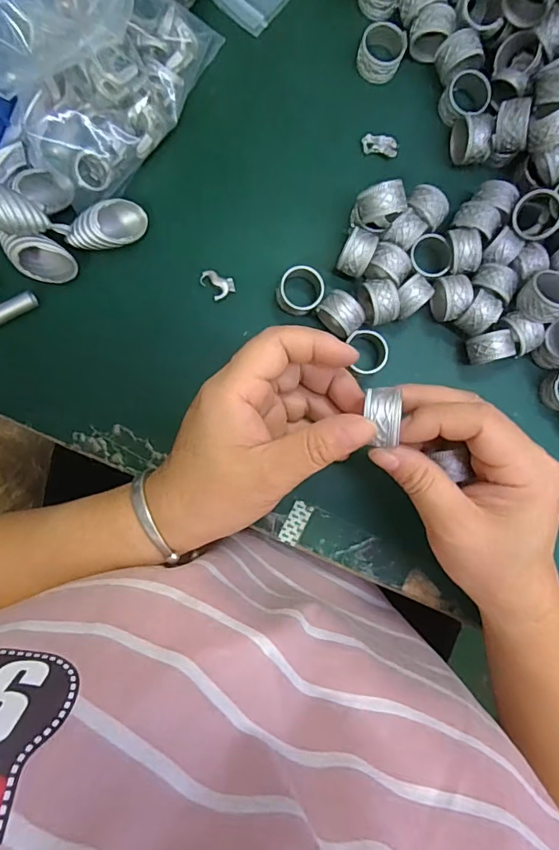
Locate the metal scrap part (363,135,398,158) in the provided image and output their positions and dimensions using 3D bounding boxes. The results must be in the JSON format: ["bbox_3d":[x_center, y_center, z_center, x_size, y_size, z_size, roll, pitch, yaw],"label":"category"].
[{"bbox_3d":[0.065,-0.181,0.308,0.022,0.006,0.011,13,90,-2],"label":"metal scrap part"}]

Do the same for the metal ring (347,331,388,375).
[{"bbox_3d":[0.054,-0.045,0.301,0.027,0.015,0.027,0,90,-2],"label":"metal ring"}]

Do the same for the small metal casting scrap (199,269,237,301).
[{"bbox_3d":[-0.039,-0.090,0.300,0.017,0.004,0.021,-41,92,-2],"label":"small metal casting scrap"}]

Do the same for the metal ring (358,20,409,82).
[{"bbox_3d":[0.064,-0.235,0.301,0.027,0.017,0.025,0,90,-2],"label":"metal ring"}]

